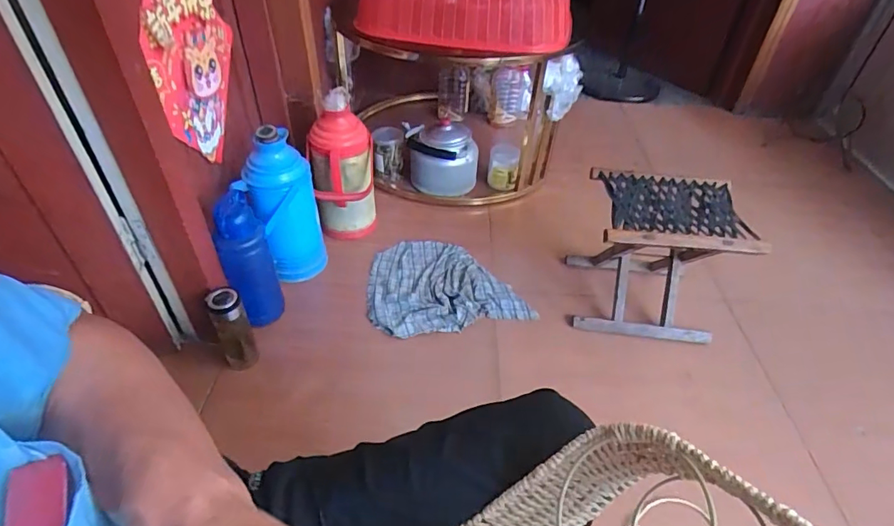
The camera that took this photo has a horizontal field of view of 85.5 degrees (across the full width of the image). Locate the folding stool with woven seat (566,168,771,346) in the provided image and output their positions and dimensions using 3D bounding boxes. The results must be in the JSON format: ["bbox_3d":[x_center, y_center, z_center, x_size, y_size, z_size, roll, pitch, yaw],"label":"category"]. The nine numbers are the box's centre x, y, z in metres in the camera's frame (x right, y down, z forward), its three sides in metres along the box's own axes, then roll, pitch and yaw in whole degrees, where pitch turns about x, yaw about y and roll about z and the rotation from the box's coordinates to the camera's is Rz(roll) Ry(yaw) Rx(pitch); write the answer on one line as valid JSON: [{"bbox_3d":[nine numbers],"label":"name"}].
[{"bbox_3d":[0.478,-0.019,1.134,0.318,0.276,0.250,6,42,4],"label":"folding stool with woven seat"}]

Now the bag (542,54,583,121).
[{"bbox_3d":[0.322,-0.489,1.353,0.104,0.170,0.086,10,43,8],"label":"bag"}]

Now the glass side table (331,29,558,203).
[{"bbox_3d":[0.006,-0.554,1.601,0.655,0.459,0.694,-2,43,-5],"label":"glass side table"}]

